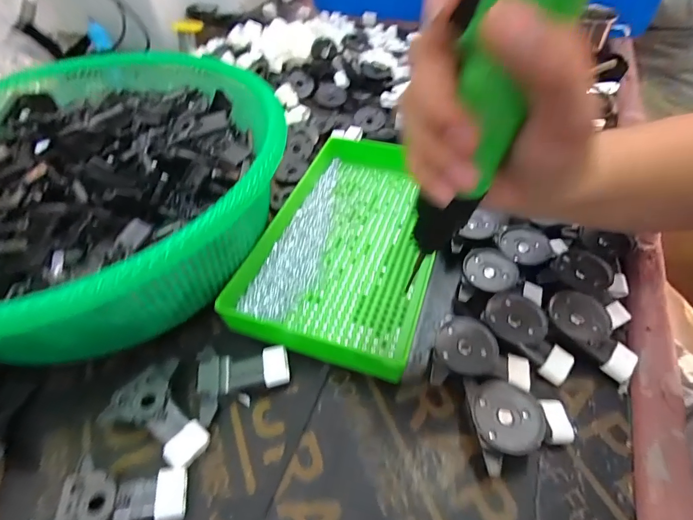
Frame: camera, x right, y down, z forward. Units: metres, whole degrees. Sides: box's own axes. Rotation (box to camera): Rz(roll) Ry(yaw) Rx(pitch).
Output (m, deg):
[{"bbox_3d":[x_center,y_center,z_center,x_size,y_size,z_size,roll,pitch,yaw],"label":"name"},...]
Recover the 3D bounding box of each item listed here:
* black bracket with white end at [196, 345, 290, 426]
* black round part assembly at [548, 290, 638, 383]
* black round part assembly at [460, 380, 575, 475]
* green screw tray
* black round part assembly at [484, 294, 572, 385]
[{"bbox_3d":[-0.073,0.086,0.279,0.062,0.021,0.048,-10,50,-6],"label":"black bracket with white end"},{"bbox_3d":[0.180,0.053,0.282,0.035,0.016,0.069,-27,69,-19],"label":"black round part assembly"},{"bbox_3d":[0.112,0.105,0.250,0.066,0.028,0.053,-7,50,-3],"label":"black round part assembly"},{"bbox_3d":[0.004,-0.024,0.358,0.157,0.035,0.249,13,51,13],"label":"green screw tray"},{"bbox_3d":[0.135,0.055,0.284,0.039,0.012,0.070,-31,69,-22],"label":"black round part assembly"}]

